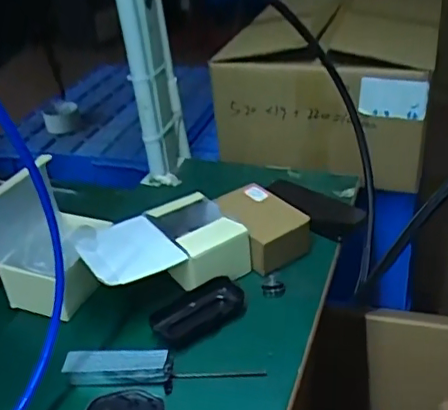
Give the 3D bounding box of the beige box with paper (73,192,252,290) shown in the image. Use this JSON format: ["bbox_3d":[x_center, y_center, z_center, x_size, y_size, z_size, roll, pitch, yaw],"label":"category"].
[{"bbox_3d":[-0.080,0.054,0.693,0.187,0.072,0.134,-21,36,-23],"label":"beige box with paper"}]

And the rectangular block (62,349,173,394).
[{"bbox_3d":[-0.108,0.165,0.573,0.109,0.024,0.032,-3,32,5],"label":"rectangular block"}]

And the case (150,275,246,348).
[{"bbox_3d":[-0.028,0.120,0.638,0.107,0.024,0.065,-20,35,-22],"label":"case"}]

